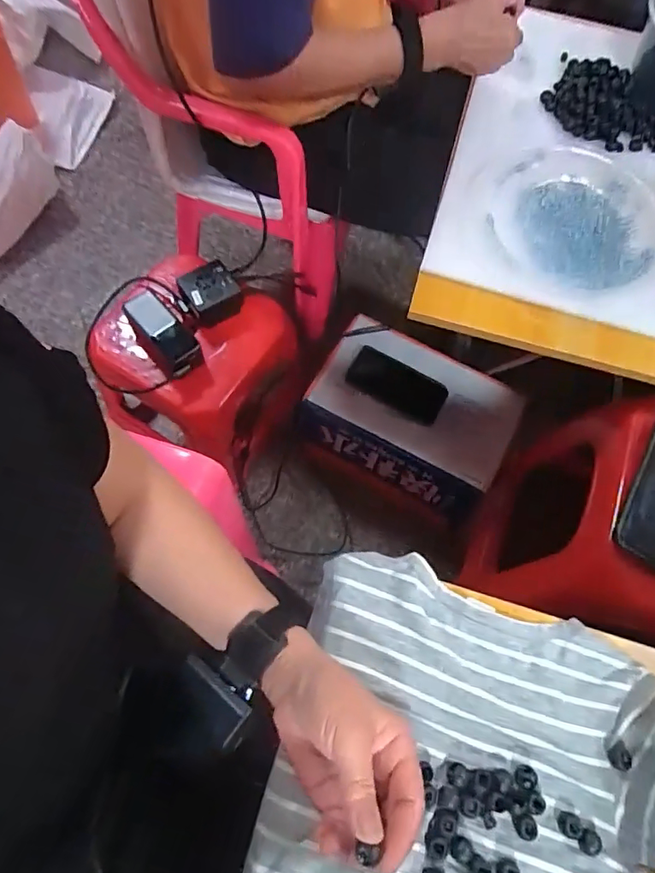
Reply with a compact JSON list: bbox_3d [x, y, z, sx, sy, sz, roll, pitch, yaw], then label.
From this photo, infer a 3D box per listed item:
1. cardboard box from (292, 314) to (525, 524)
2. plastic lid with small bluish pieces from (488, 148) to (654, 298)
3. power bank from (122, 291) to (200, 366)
[{"bbox_3d":[0.140,-0.023,0.952,0.332,0.185,0.227,33,71,10],"label":"cardboard box"},{"bbox_3d":[0.306,-0.259,0.636,0.207,0.023,0.202,1,71,-3],"label":"plastic lid with small bluish pieces"},{"bbox_3d":[-0.241,-0.159,0.774,0.128,0.029,0.052,46,72,2],"label":"power bank"}]

